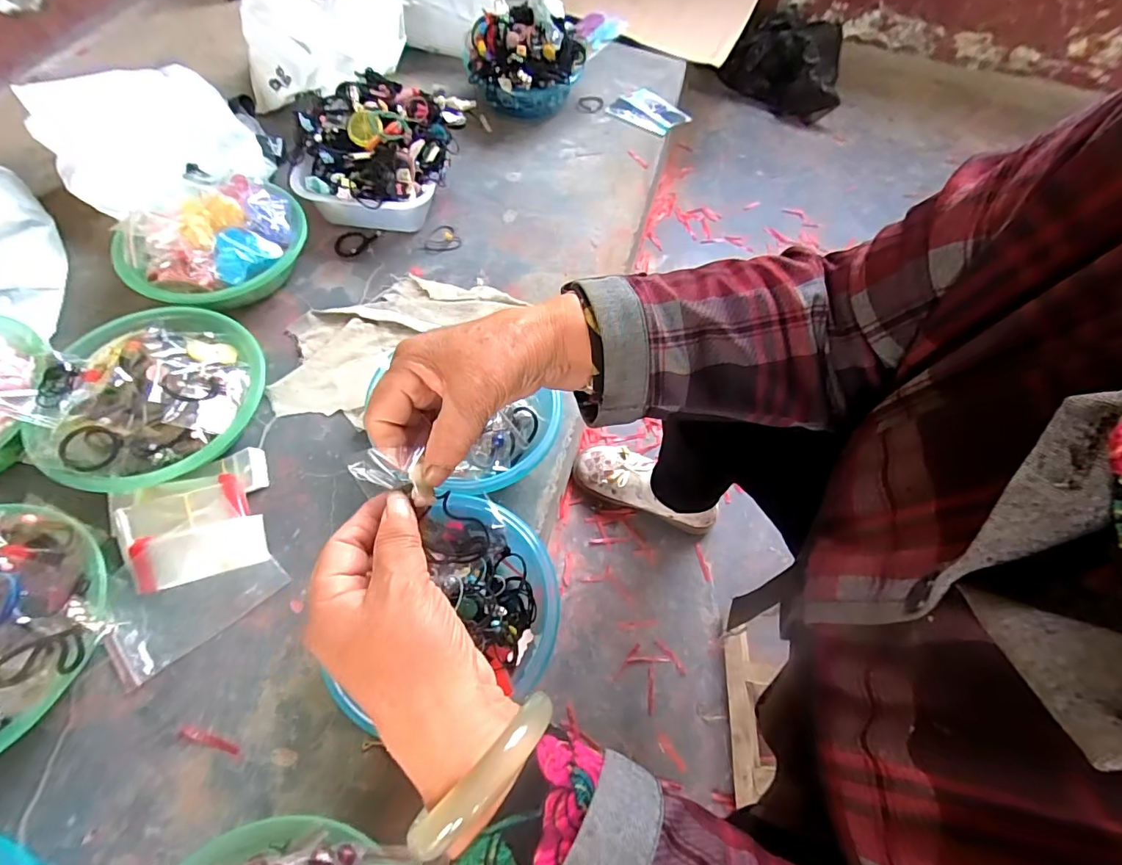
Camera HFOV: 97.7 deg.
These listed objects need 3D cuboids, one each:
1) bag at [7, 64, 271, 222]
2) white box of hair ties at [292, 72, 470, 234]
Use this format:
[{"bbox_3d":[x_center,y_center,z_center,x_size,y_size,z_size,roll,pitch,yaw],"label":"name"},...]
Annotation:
[{"bbox_3d":[-0.642,-0.464,0.775,0.269,0.111,0.229,-33,68,-18],"label":"bag"},{"bbox_3d":[-0.291,-0.444,0.787,0.229,0.135,0.255,15,62,4],"label":"white box of hair ties"}]

